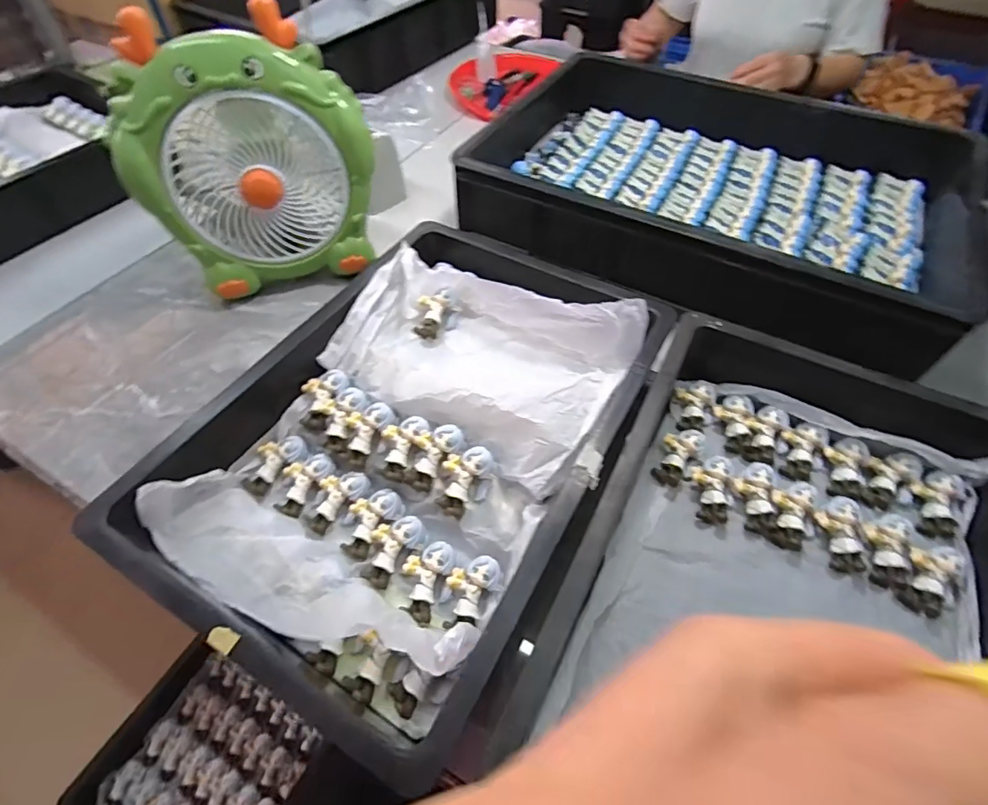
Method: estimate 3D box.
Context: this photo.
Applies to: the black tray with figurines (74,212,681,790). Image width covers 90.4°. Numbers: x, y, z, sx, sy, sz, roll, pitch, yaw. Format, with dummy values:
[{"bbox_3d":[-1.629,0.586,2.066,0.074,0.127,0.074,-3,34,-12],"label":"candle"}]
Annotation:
[{"bbox_3d":[-0.057,0.026,0.452,0.314,0.111,0.446,27,58,19],"label":"black tray with figurines"}]

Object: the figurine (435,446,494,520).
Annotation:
[{"bbox_3d":[-0.029,0.066,0.426,0.036,0.017,0.064,27,89,18],"label":"figurine"}]

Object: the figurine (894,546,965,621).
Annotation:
[{"bbox_3d":[0.360,0.145,0.404,0.036,0.026,0.062,33,60,22],"label":"figurine"}]

